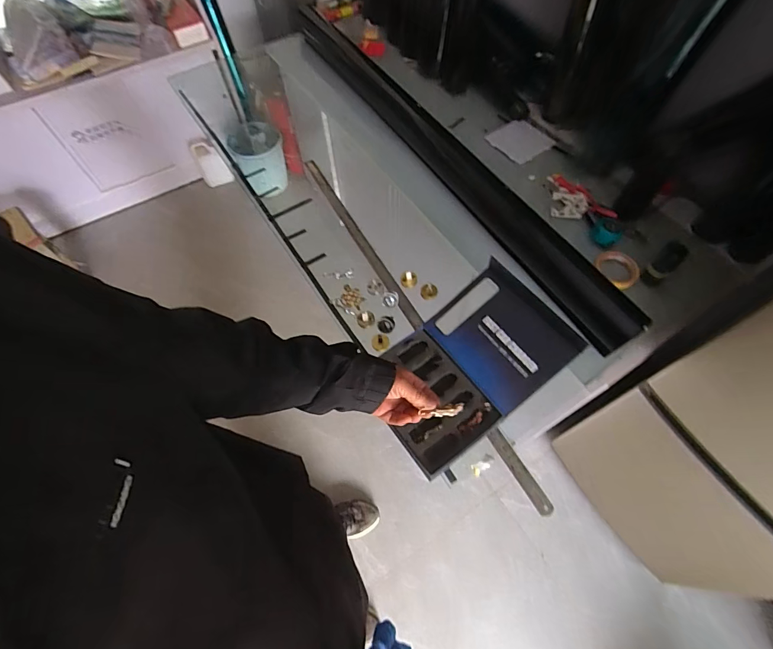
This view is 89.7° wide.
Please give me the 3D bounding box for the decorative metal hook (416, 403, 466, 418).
[{"bbox_3d":[0.085,0.131,0.583,0.069,0.011,0.017,-6,61,-15],"label":"decorative metal hook"}]

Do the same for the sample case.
[{"bbox_3d":[0.153,0.075,0.748,0.370,0.054,0.243,-41,62,2],"label":"sample case"}]

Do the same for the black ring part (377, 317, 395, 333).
[{"bbox_3d":[0.000,0.001,0.836,0.037,0.018,0.034,-4,62,-1],"label":"black ring part"}]

